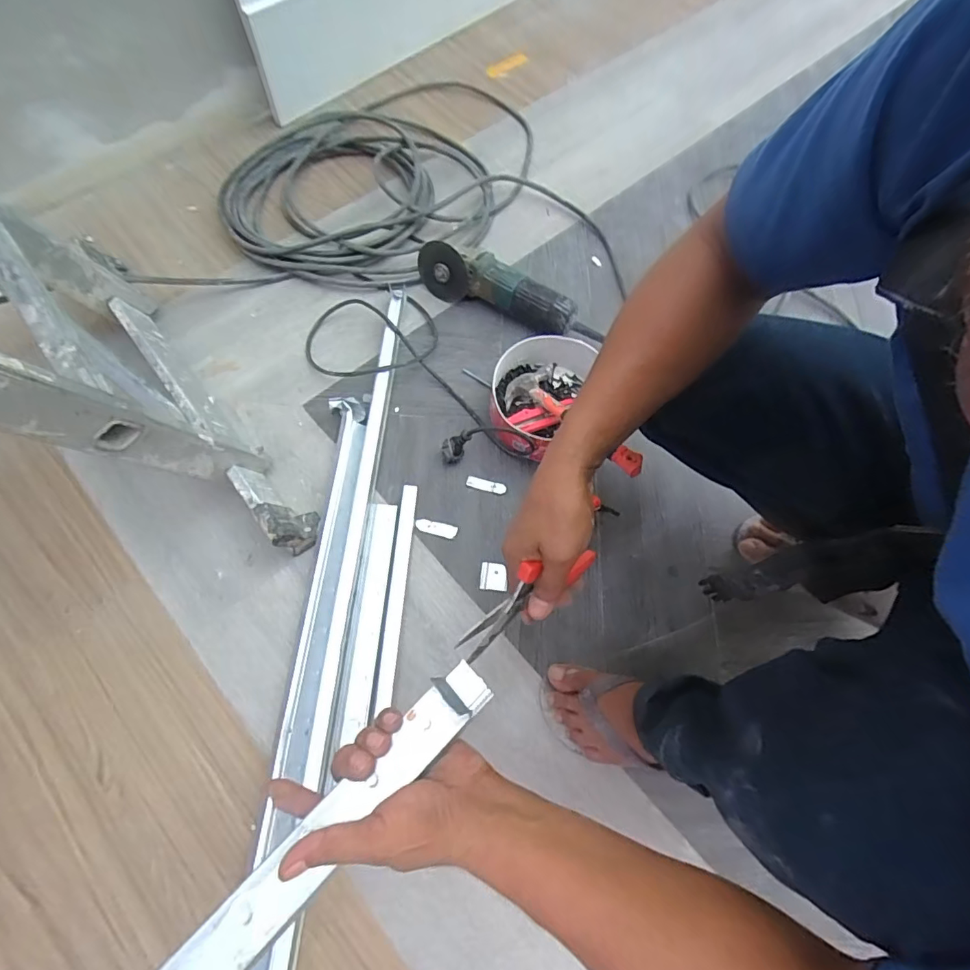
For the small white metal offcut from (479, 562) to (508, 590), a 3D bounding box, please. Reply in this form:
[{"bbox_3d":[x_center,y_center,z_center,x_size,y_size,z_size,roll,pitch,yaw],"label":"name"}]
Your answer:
[{"bbox_3d":[0.012,0.125,0.681,0.037,0.005,0.038,5,67,0],"label":"small white metal offcut"}]

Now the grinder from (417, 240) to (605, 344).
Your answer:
[{"bbox_3d":[0.040,-0.317,0.811,0.313,0.094,0.074,25,68,8],"label":"grinder"}]

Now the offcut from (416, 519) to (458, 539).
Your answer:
[{"bbox_3d":[-0.069,0.061,0.703,0.060,0.004,0.018,13,67,3],"label":"offcut"}]

